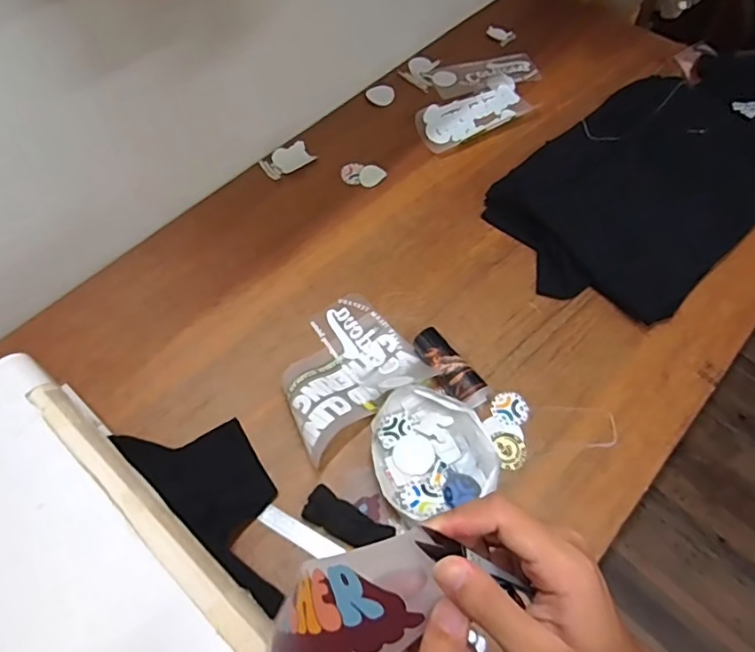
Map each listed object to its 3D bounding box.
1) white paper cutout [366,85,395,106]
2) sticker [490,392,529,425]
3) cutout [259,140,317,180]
[{"bbox_3d":[0.006,-0.510,1.217,0.062,0.006,0.059,-1,60,2],"label":"white paper cutout"},{"bbox_3d":[0.202,0.126,0.842,0.052,0.006,0.054,0,59,0],"label":"sticker"},{"bbox_3d":[-0.184,-0.338,1.123,0.103,0.021,0.062,-31,64,-17],"label":"cutout"}]

